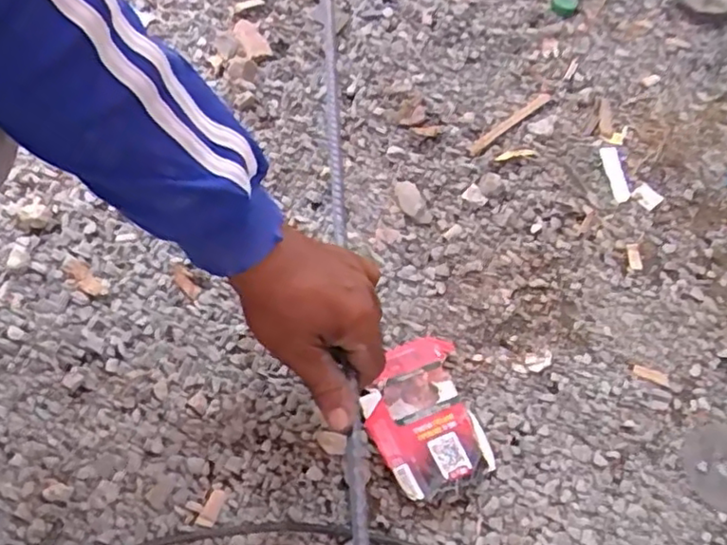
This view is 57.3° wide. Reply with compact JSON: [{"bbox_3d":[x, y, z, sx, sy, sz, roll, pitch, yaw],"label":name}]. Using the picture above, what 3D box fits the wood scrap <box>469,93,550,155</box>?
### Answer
[{"bbox_3d":[0.141,-0.145,0.635,0.119,0.005,0.010,-40,71,-22],"label":"wood scrap"}]

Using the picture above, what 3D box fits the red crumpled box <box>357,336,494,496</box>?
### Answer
[{"bbox_3d":[0.043,0.106,0.494,0.082,0.019,0.111,-15,63,-12],"label":"red crumpled box"}]

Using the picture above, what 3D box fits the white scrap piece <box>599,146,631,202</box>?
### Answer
[{"bbox_3d":[0.235,-0.092,0.619,0.018,0.004,0.060,-3,62,-6],"label":"white scrap piece"}]

